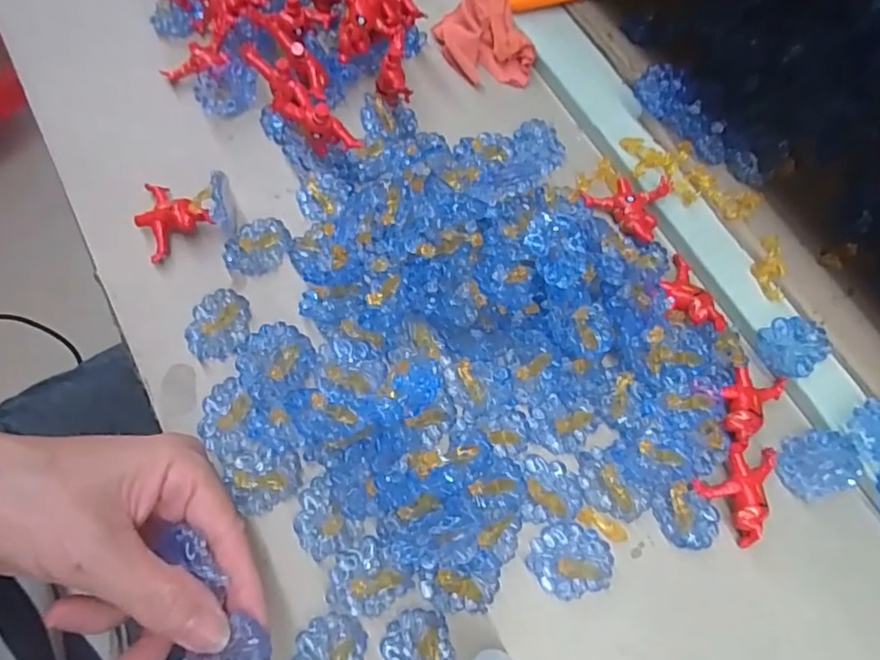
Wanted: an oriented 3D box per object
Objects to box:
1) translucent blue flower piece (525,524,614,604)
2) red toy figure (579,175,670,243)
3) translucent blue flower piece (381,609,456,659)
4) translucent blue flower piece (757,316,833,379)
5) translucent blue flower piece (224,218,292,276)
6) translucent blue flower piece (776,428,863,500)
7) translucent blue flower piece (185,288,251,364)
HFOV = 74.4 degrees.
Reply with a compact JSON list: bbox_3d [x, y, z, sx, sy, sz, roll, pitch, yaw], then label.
[{"bbox_3d":[0.061,0.105,0.263,0.036,0.013,0.032,24,69,7],"label":"translucent blue flower piece"},{"bbox_3d":[0.105,-0.074,0.333,0.044,0.011,0.037,19,69,5],"label":"red toy figure"},{"bbox_3d":[-0.009,0.140,0.246,0.030,0.011,0.037,-7,69,-6],"label":"translucent blue flower piece"},{"bbox_3d":[0.186,0.007,0.303,0.034,0.006,0.029,-31,73,-14],"label":"translucent blue flower piece"},{"bbox_3d":[-0.100,-0.047,0.314,0.035,0.008,0.031,-7,69,-6],"label":"translucent blue flower piece"},{"bbox_3d":[0.186,0.065,0.285,0.036,0.006,0.030,-19,60,10],"label":"translucent blue flower piece"},{"bbox_3d":[-0.114,-0.003,0.298,0.030,0.008,0.036,-1,68,-4],"label":"translucent blue flower piece"}]

